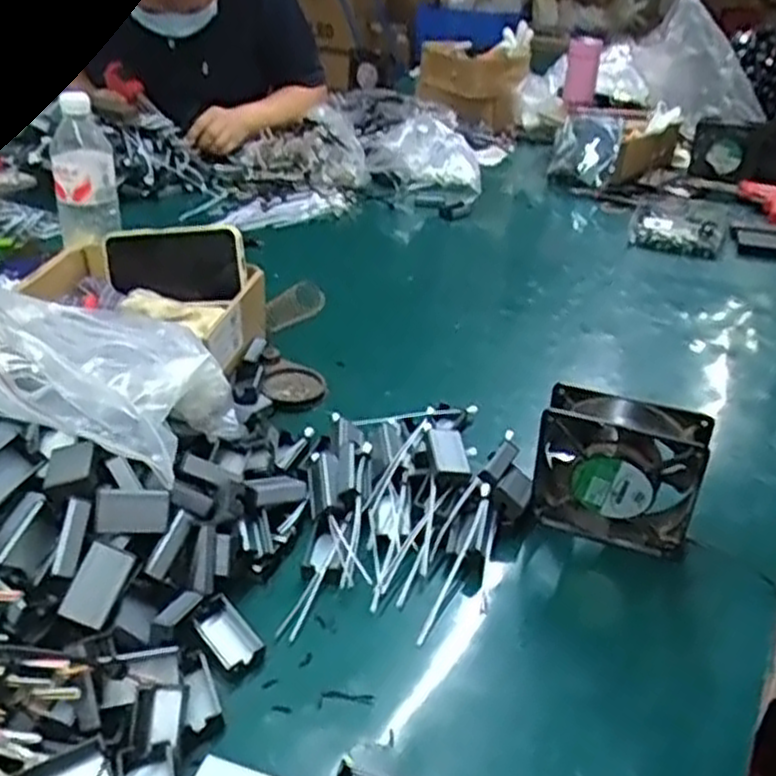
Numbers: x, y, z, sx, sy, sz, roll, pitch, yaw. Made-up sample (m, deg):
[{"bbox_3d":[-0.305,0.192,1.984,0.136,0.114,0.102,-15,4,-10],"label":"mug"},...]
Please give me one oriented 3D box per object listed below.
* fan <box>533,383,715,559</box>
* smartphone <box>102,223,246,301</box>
[{"bbox_3d":[0.173,0.065,0.606,0.119,0.117,0.046,15,34,19],"label":"fan"},{"bbox_3d":[-0.223,-0.127,0.817,0.162,0.072,0.013,0,12,21],"label":"smartphone"}]

